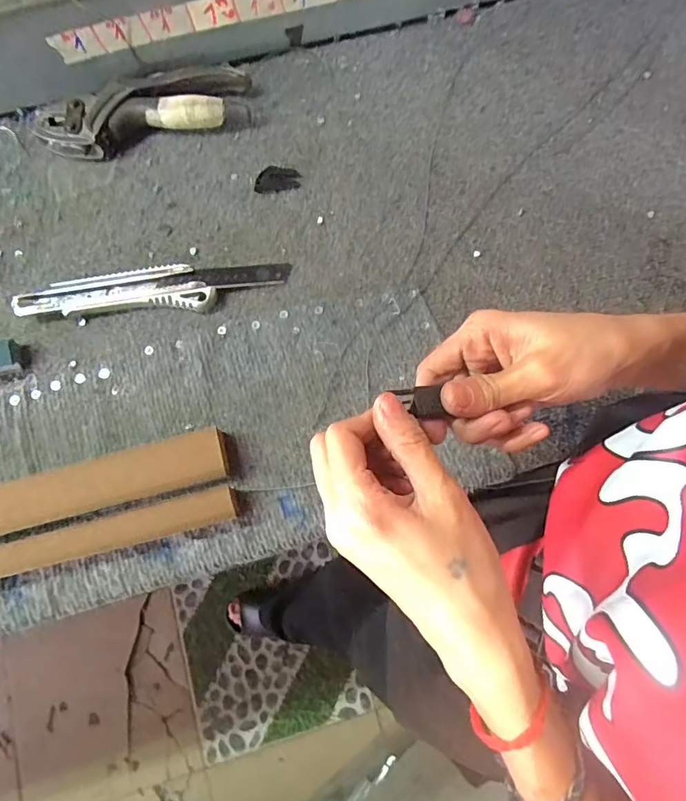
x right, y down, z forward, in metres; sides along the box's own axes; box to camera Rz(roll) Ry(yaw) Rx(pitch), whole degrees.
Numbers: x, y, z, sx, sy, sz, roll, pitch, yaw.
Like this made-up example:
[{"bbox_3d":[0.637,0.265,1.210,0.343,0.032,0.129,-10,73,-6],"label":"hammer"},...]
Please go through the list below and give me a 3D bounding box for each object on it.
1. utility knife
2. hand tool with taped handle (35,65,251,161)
[{"bbox_3d":[-0.144,-0.086,0.374,0.200,0.013,0.035,-5,77,-2],"label":"utility knife"},{"bbox_3d":[-0.163,-0.242,0.399,0.175,0.028,0.060,-16,78,-5],"label":"hand tool with taped handle"}]

